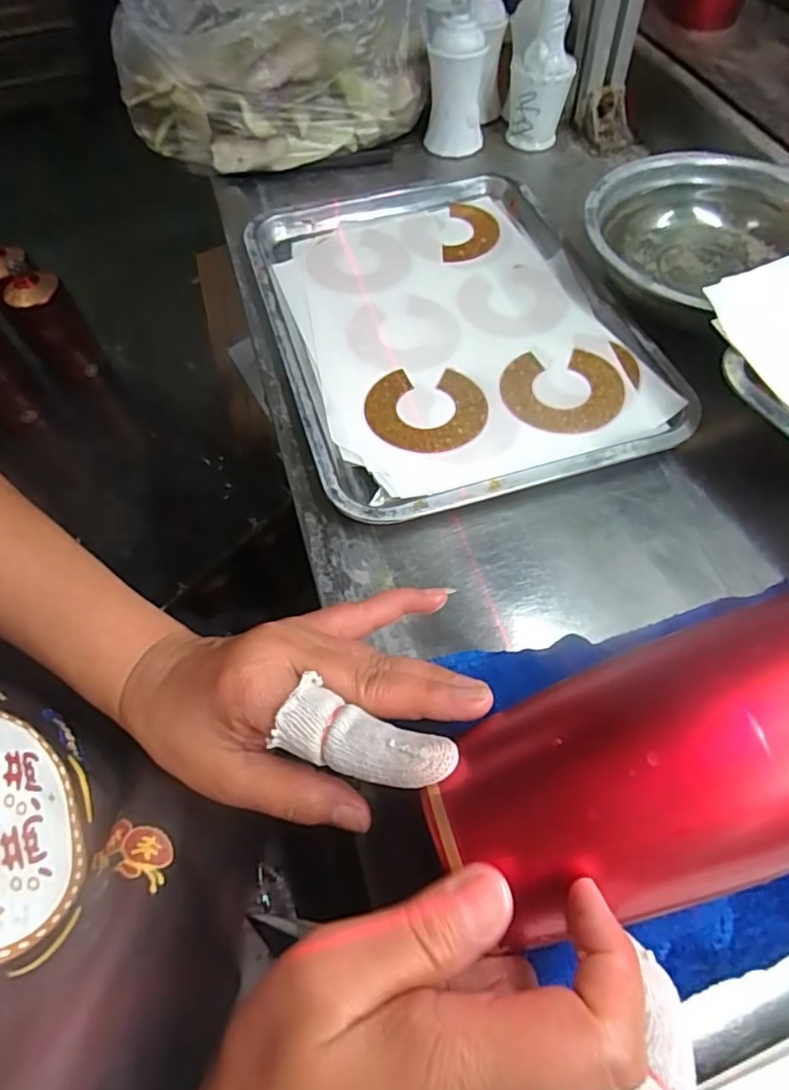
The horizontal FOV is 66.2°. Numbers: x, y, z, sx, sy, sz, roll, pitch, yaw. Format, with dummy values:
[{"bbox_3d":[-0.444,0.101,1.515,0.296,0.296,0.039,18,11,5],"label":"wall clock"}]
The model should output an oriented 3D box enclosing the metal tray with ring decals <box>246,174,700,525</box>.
[{"bbox_3d":[0.036,-0.177,0.463,0.251,0.024,0.338,-17,57,-5],"label":"metal tray with ring decals"}]

